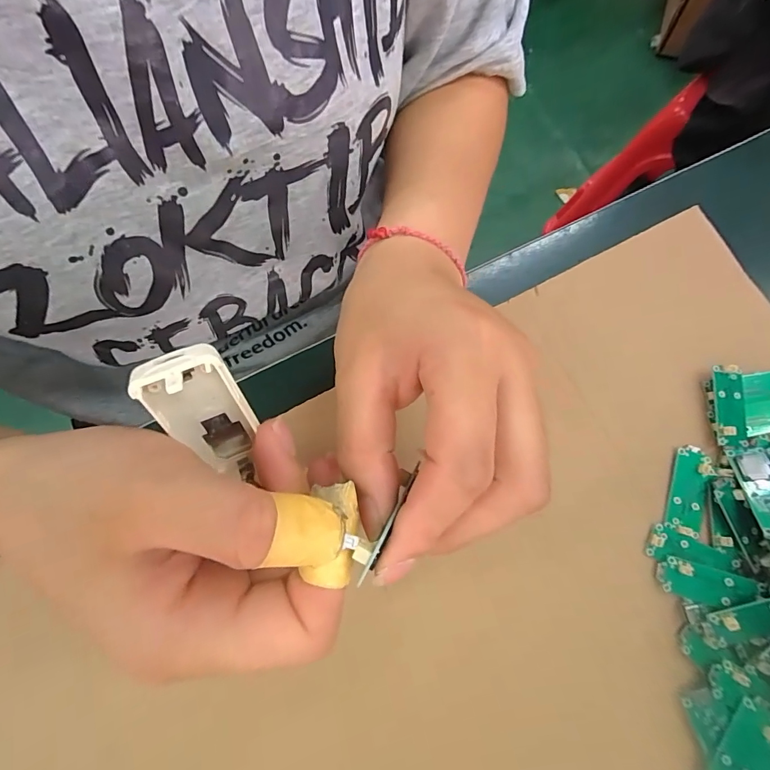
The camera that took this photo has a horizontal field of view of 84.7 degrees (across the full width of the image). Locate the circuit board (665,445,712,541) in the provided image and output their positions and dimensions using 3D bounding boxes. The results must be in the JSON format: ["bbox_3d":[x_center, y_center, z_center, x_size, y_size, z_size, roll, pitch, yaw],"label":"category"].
[{"bbox_3d":[0.173,0.060,0.239,0.018,0.006,0.048,20,76,3],"label":"circuit board"}]

